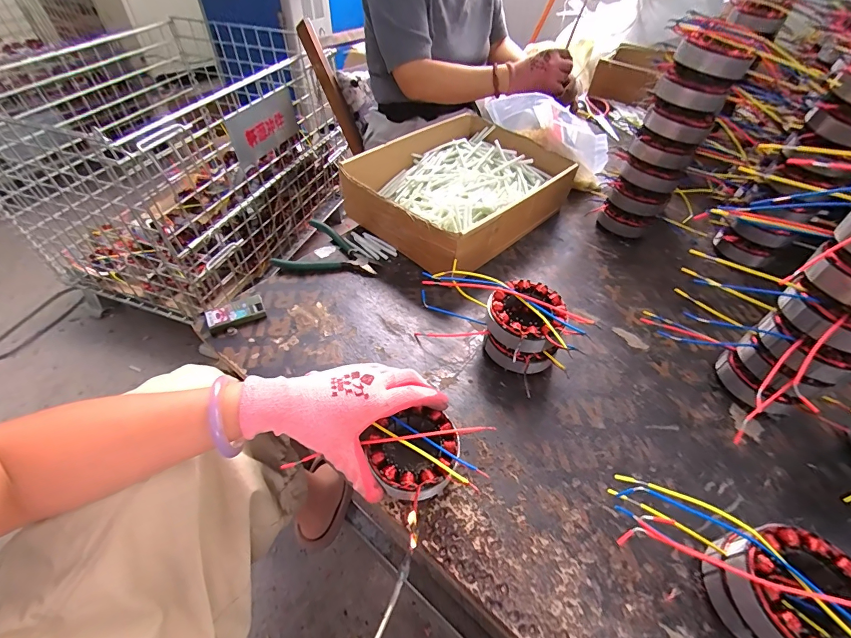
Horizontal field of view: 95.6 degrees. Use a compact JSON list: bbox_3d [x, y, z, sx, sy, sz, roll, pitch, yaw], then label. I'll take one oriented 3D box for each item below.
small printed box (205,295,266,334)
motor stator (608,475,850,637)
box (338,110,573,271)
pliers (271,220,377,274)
[{"bbox_3d":[-0.238,-0.007,0.484,0.067,0.014,0.037,-26,55,-25],"label":"small printed box"},{"bbox_3d":[0.244,0.200,0.295,0.214,0.078,0.089,22,50,14],"label":"motor stator"},{"bbox_3d":[0.058,-0.214,0.638,0.247,0.088,0.327,37,55,25],"label":"box"},{"bbox_3d":[-0.134,-0.095,0.564,0.132,0.018,0.108,17,49,10],"label":"pliers"}]

